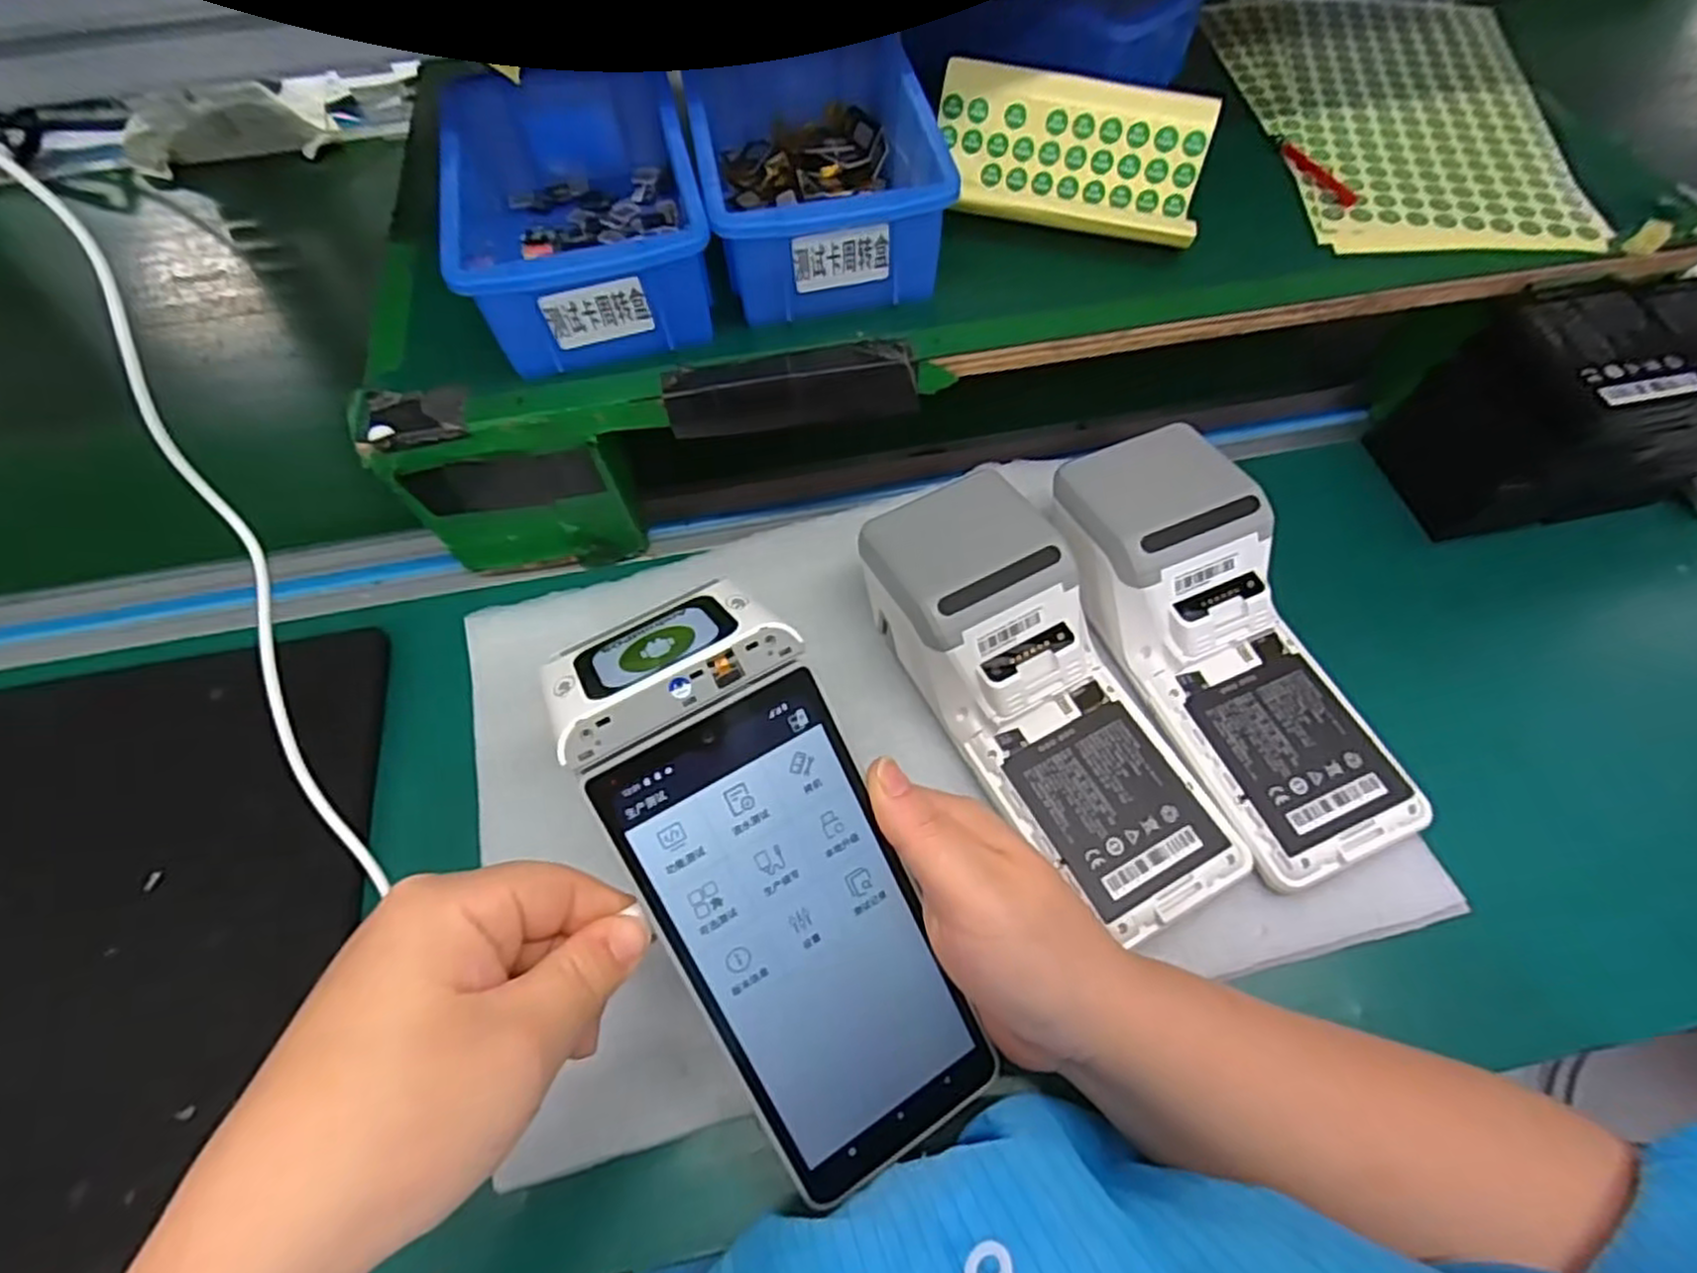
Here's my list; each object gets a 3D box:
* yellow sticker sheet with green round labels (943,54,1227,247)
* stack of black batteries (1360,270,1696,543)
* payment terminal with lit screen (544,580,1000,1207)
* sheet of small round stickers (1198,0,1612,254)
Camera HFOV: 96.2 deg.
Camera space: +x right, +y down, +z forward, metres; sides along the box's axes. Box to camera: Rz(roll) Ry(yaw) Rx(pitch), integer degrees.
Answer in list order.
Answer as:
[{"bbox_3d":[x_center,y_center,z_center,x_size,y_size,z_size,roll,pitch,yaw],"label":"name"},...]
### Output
[{"bbox_3d":[0.098,-0.219,0.342,0.119,0.061,0.021,17,21,10],"label":"yellow sticker sheet with green round labels"},{"bbox_3d":[0.359,-0.111,0.370,0.136,0.096,0.083,-10,63,-4],"label":"stack of black batteries"},{"bbox_3d":[-0.023,0.083,0.257,0.077,0.041,0.198,-26,98,-12],"label":"payment terminal with lit screen"},{"bbox_3d":[0.283,-0.276,0.396,0.154,0.004,0.233,3,61,3],"label":"sheet of small round stickers"}]

